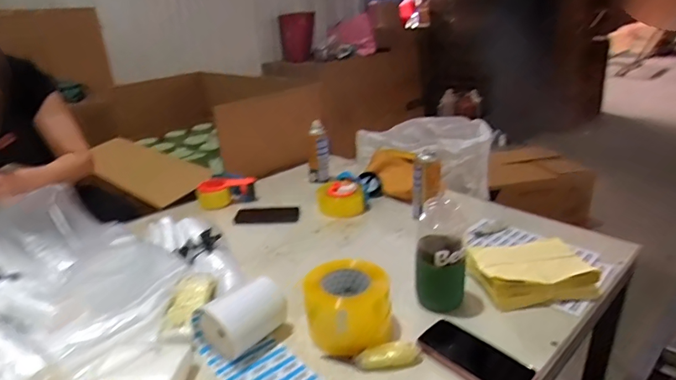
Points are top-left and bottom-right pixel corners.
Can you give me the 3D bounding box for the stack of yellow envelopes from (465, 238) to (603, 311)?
[{"bbox_3d":[0.352,0.142,0.812,0.193,0.061,0.143,-6,23,-8],"label":"stack of yellow envelopes"}]

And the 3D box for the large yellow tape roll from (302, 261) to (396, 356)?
[{"bbox_3d":[0.018,0.184,0.716,0.133,0.121,0.119,-2,22,1],"label":"large yellow tape roll"}]

